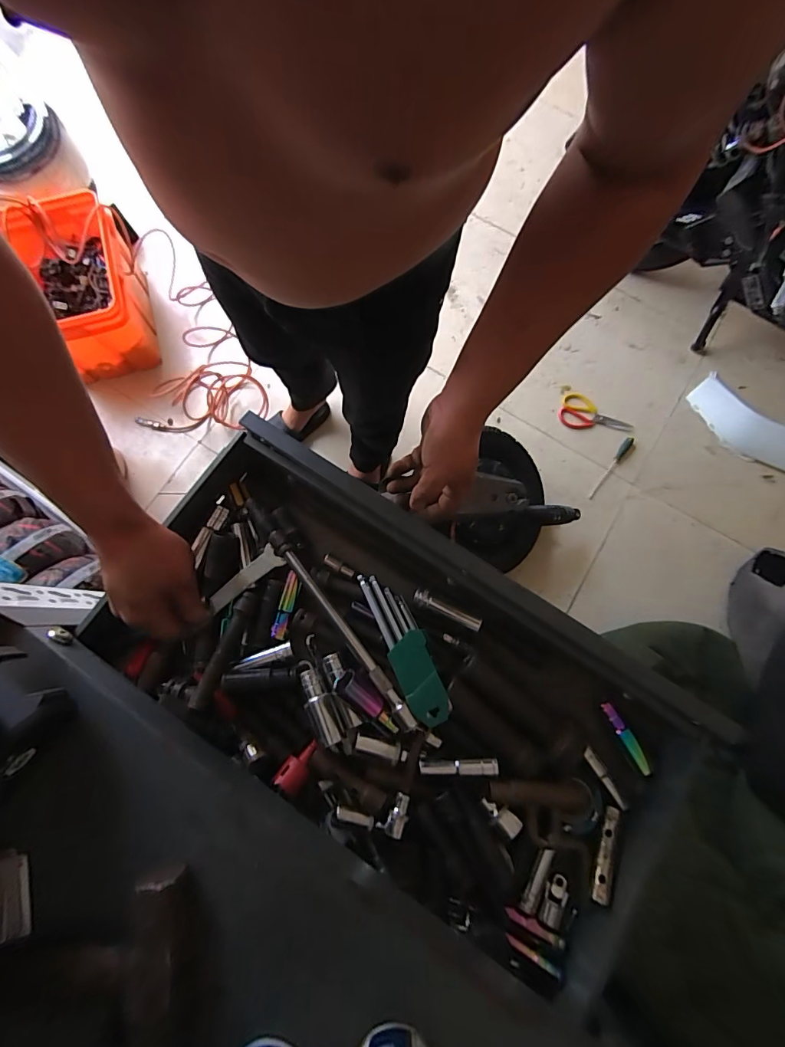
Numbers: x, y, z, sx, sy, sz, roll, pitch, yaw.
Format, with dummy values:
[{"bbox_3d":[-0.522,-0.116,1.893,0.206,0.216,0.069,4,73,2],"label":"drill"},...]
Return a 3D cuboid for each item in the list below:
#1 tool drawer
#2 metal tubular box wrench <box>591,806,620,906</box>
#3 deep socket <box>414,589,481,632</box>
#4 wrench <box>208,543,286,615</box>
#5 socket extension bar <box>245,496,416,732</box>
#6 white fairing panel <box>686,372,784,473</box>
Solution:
[{"bbox_3d":[0.003,0.161,0.462,0.593,0.078,0.331,34,79,7],"label":"tool drawer"},{"bbox_3d":[0.217,0.334,0.434,0.014,0.011,0.084,28,58,6],"label":"metal tubular box wrench"},{"bbox_3d":[0.062,0.096,0.481,0.078,0.013,0.015,25,78,5],"label":"deep socket"},{"bbox_3d":[-0.167,0.063,0.487,0.091,0.009,0.027,-41,80,-14],"label":"wrench"},{"bbox_3d":[-0.070,0.089,0.479,0.029,0.024,0.305,-36,80,-8],"label":"socket extension bar"},{"bbox_3d":[1.198,-0.240,1.291,0.622,0.076,0.185,34,79,7],"label":"white fairing panel"}]

